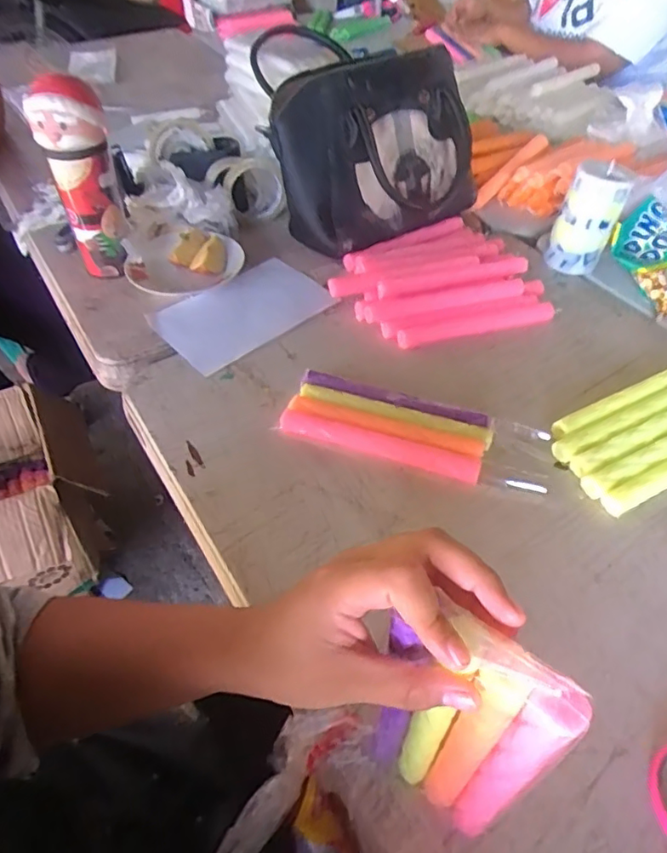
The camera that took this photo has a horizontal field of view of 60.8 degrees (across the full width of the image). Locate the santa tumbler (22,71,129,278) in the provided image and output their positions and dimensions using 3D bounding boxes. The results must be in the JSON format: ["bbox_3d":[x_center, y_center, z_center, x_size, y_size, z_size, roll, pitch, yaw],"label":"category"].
[{"bbox_3d":[-0.293,-0.289,0.684,0.078,0.215,0.078,-22,53,-18],"label":"santa tumbler"}]

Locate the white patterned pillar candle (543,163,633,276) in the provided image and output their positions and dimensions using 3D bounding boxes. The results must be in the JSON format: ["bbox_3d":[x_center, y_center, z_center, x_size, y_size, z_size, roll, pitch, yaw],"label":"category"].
[{"bbox_3d":[0.331,-0.269,0.749,0.062,0.126,0.062,1,48,-1],"label":"white patterned pillar candle"}]

